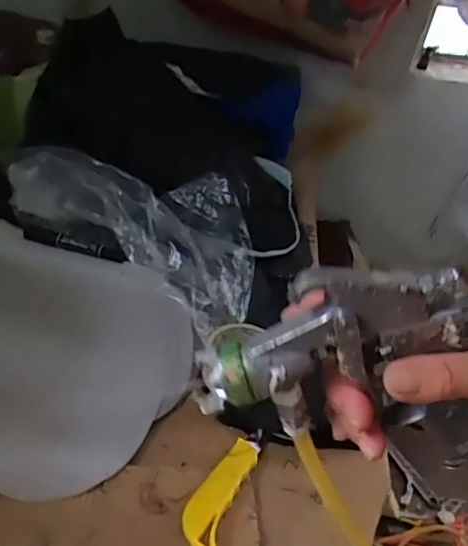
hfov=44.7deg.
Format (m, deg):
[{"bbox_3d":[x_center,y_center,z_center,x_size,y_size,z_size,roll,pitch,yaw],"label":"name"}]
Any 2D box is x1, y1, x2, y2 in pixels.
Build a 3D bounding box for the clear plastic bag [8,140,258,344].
[{"bbox_3d":[-0.125,-0.068,0.761,0.347,0.102,0.203,28,46,-4],"label":"clear plastic bag"}]

